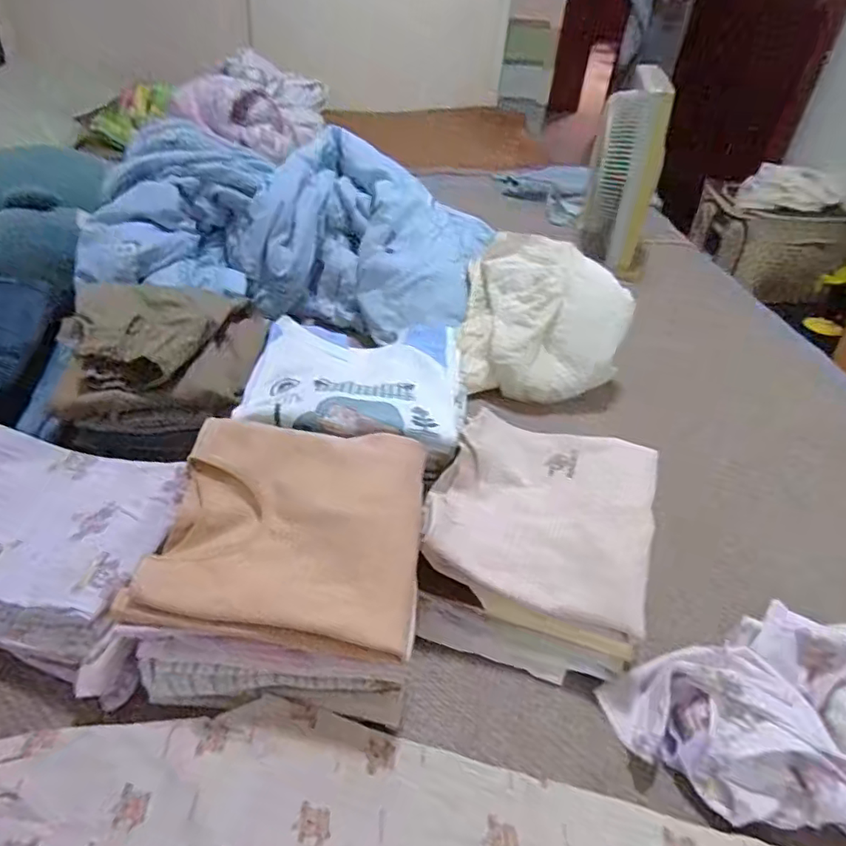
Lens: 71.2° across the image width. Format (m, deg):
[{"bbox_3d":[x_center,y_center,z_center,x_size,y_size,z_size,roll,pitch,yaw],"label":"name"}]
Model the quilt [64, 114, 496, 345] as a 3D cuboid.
[{"bbox_3d":[-0.226,-0.347,1.047,0.625,0.229,0.365,-1,39,-8],"label":"quilt"}]

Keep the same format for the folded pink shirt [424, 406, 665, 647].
[{"bbox_3d":[0.127,0.090,0.627,0.217,0.065,0.215,13,39,9],"label":"folded pink shirt"}]

